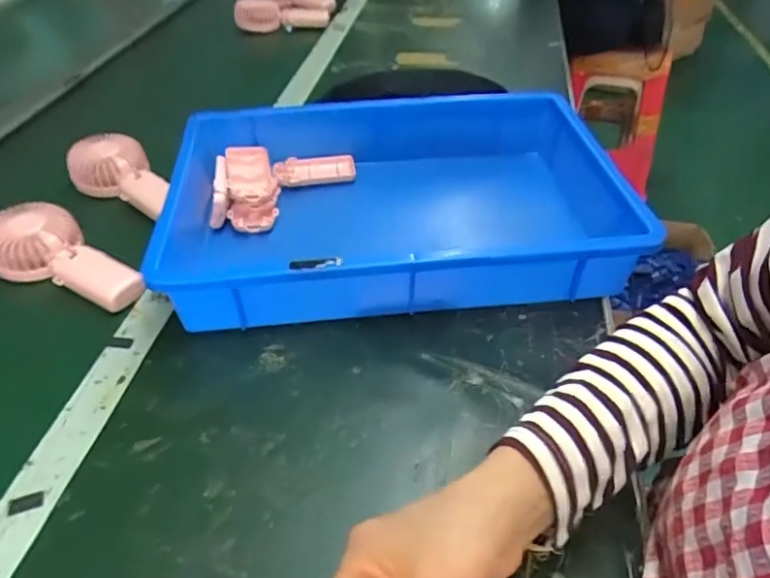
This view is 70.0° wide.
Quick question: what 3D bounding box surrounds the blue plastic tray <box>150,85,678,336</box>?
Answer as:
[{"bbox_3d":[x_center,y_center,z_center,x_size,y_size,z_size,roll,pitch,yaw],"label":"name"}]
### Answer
[{"bbox_3d":[0.014,-0.099,0.579,0.438,0.079,0.304,-4,44,-5],"label":"blue plastic tray"}]

